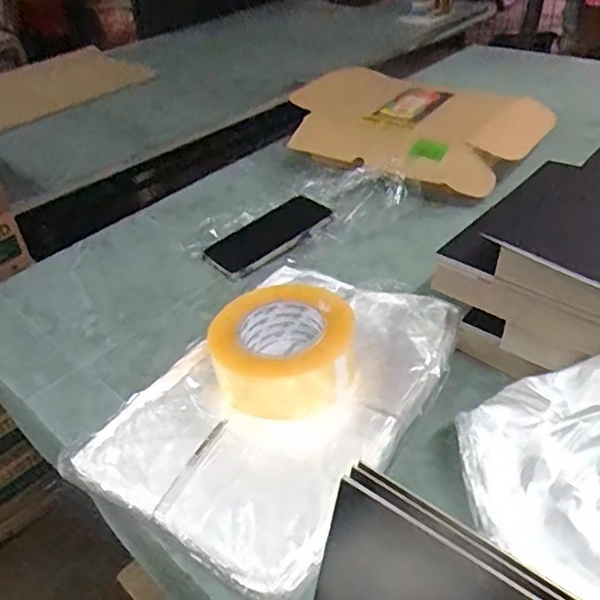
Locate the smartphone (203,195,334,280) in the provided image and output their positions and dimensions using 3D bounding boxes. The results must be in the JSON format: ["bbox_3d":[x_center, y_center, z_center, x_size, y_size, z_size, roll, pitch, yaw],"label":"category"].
[{"bbox_3d":[-0.038,-0.083,0.762,0.167,0.010,0.095,-33,42,-21],"label":"smartphone"}]

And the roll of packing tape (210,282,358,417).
[{"bbox_3d":[-0.015,0.042,0.539,0.122,0.062,0.112,-4,39,3],"label":"roll of packing tape"}]

